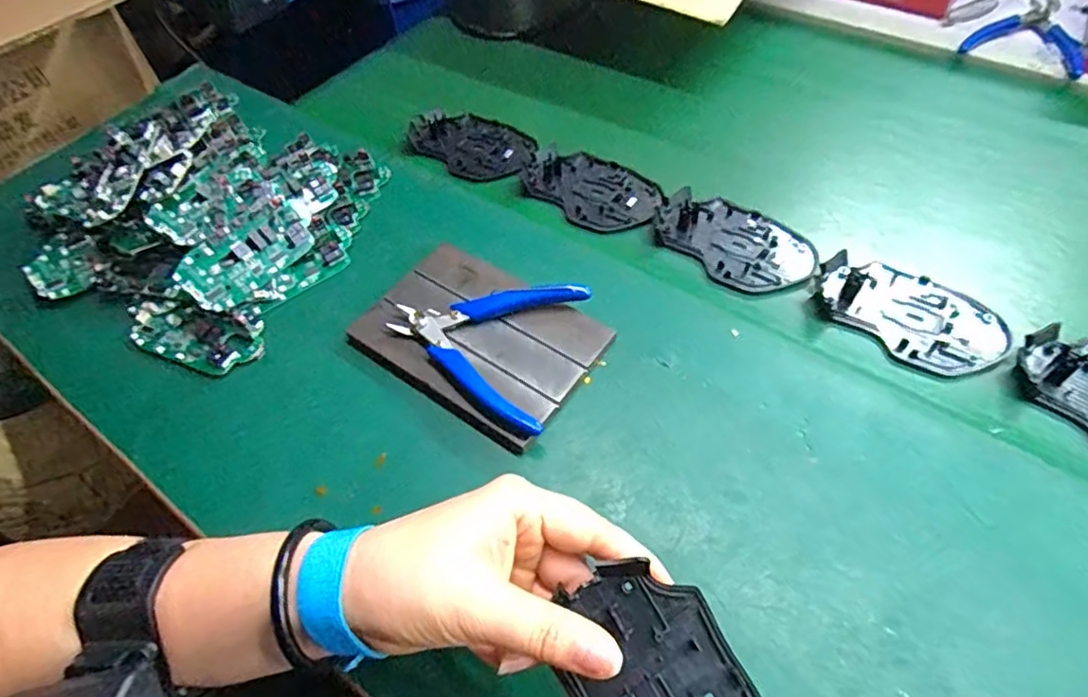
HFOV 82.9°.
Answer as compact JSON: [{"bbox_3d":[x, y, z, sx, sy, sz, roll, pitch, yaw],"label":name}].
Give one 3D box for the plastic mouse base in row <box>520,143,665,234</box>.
[{"bbox_3d":[0.037,-0.130,0.494,0.114,0.008,0.071,36,64,26],"label":"plastic mouse base in row"}]

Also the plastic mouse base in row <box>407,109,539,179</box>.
[{"bbox_3d":[-0.063,-0.183,0.537,0.116,0.012,0.073,22,58,19],"label":"plastic mouse base in row"}]

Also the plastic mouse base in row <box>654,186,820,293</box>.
[{"bbox_3d":[0.138,-0.078,0.452,0.116,0.009,0.068,31,62,24],"label":"plastic mouse base in row"}]

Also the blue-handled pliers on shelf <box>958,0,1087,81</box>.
[{"bbox_3d":[0.482,-0.317,0.593,0.096,0.013,0.182,31,62,24],"label":"blue-handled pliers on shelf"}]

